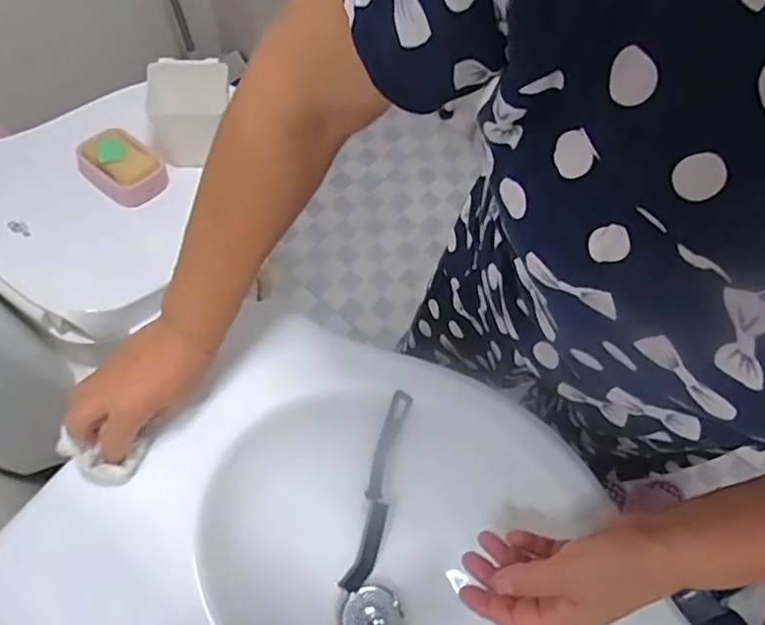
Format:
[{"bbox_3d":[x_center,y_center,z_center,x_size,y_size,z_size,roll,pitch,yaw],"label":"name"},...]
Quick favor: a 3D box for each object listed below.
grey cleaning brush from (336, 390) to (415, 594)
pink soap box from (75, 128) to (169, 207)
[{"bbox_3d":[-0.005,0.168,0.567,0.027,0.023,0.201,12,99,2],"label":"grey cleaning brush"},{"bbox_3d":[-0.393,-0.219,0.900,0.129,0.039,0.095,40,70,14],"label":"pink soap box"}]

